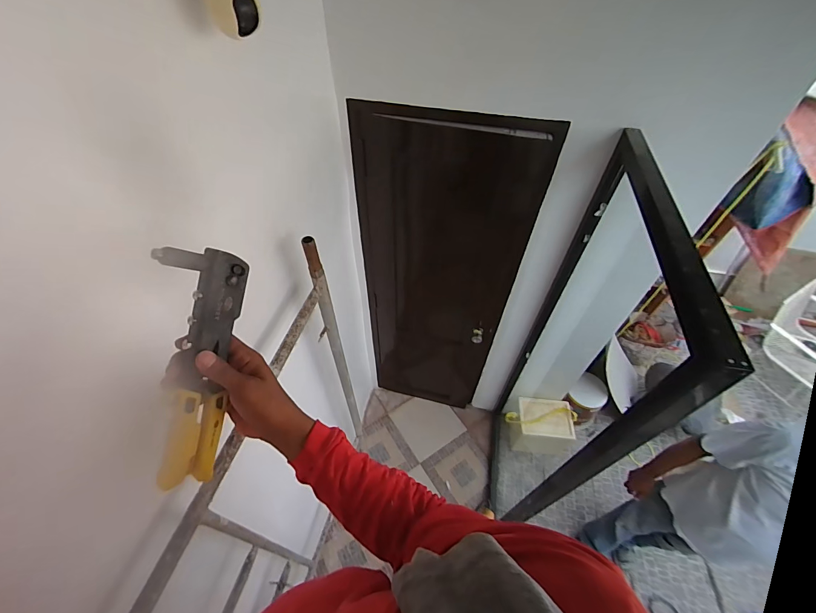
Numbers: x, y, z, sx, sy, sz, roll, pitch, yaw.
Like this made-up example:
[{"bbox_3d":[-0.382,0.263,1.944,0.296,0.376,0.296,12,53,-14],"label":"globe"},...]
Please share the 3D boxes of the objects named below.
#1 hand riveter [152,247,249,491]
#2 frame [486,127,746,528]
[{"bbox_3d":[-0.222,0.066,0.367,0.044,0.069,0.245,10,94,7],"label":"hand riveter"},{"bbox_3d":[0.588,0.432,1.616,0.092,2.101,0.895,11,51,8],"label":"frame"}]

